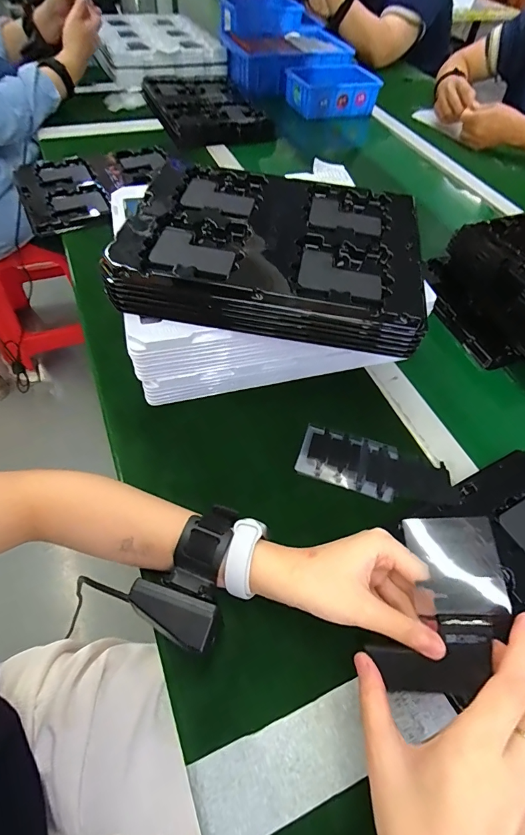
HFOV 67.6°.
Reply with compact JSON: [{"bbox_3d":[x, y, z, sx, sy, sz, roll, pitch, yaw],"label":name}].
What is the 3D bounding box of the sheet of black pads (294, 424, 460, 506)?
[{"bbox_3d":[0.116,0.053,0.404,0.156,0.011,0.061,19,57,8],"label":"sheet of black pads"}]

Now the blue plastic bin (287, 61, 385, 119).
[{"bbox_3d":[0.173,-0.813,0.982,0.219,0.064,0.123,-9,57,-10],"label":"blue plastic bin"}]

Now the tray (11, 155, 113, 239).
[{"bbox_3d":[-0.343,-0.383,0.667,0.130,0.017,0.224,-24,61,-19],"label":"tray"}]

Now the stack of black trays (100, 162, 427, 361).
[{"bbox_3d":[0.012,-0.185,0.421,0.301,0.051,0.230,10,56,2],"label":"stack of black trays"}]

